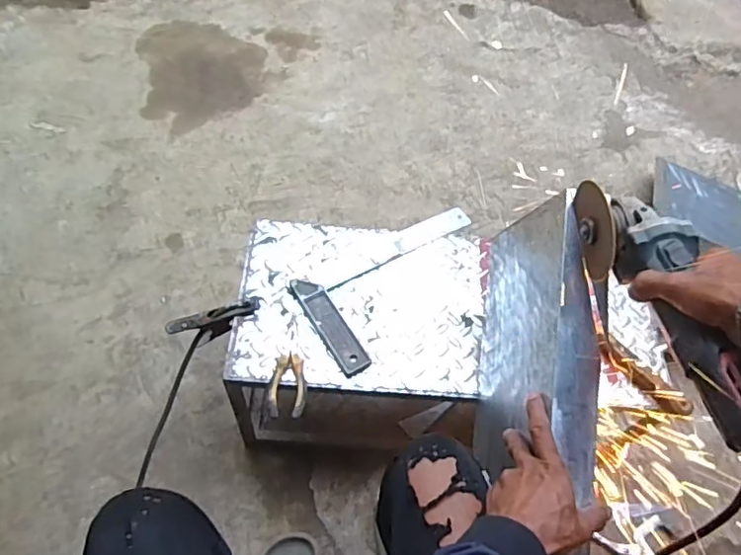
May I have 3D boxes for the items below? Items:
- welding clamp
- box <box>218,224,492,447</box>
[{"bbox_3d":[-0.238,0.071,0.915,0.150,0.078,0.031,-20,56,20],"label":"welding clamp"},{"bbox_3d":[-0.018,0.126,1.037,0.385,0.316,0.306,6,58,-1],"label":"box"}]

